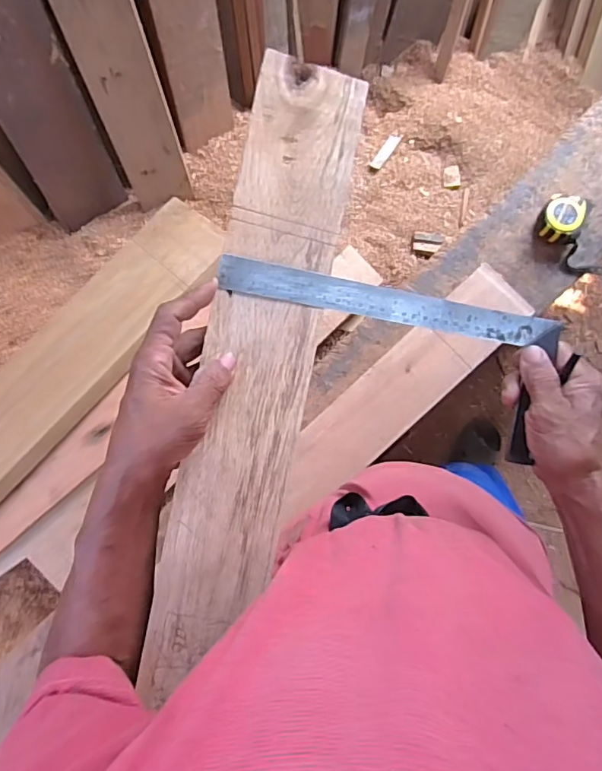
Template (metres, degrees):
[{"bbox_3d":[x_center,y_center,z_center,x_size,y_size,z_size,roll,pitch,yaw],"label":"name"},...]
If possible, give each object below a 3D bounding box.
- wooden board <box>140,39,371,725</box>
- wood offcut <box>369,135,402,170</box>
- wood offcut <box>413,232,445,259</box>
[{"bbox_3d":[-0.035,-0.011,0.409,0.087,0.028,0.498,12,89,6],"label":"wooden board"},{"bbox_3d":[0.177,-0.490,1.054,0.025,0.009,0.109,31,67,6],"label":"wood offcut"},{"bbox_3d":[0.249,-0.276,1.000,0.059,0.020,0.059,15,80,20],"label":"wood offcut"}]

